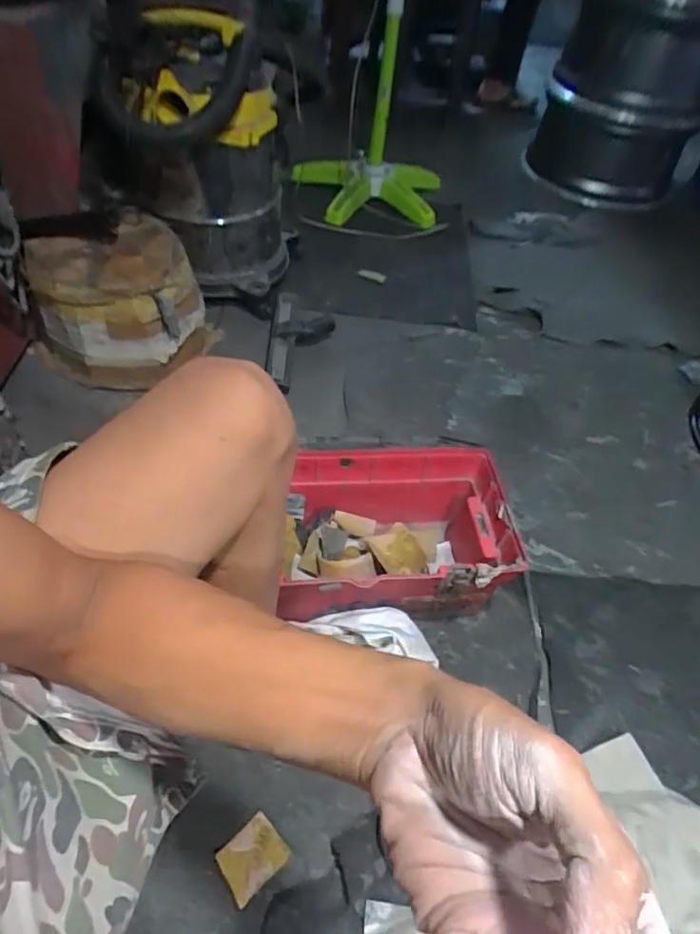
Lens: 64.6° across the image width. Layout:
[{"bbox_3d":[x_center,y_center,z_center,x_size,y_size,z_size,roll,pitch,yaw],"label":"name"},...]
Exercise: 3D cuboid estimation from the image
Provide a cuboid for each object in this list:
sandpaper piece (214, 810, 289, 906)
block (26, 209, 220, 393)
[{"bbox_3d":[-0.108,0.429,0.609,0.066,0.005,0.056,-35,63,-29],"label":"sandpaper piece"},{"bbox_3d":[-0.433,-0.302,1.051,0.297,0.215,0.266,-32,61,-28],"label":"block"}]

